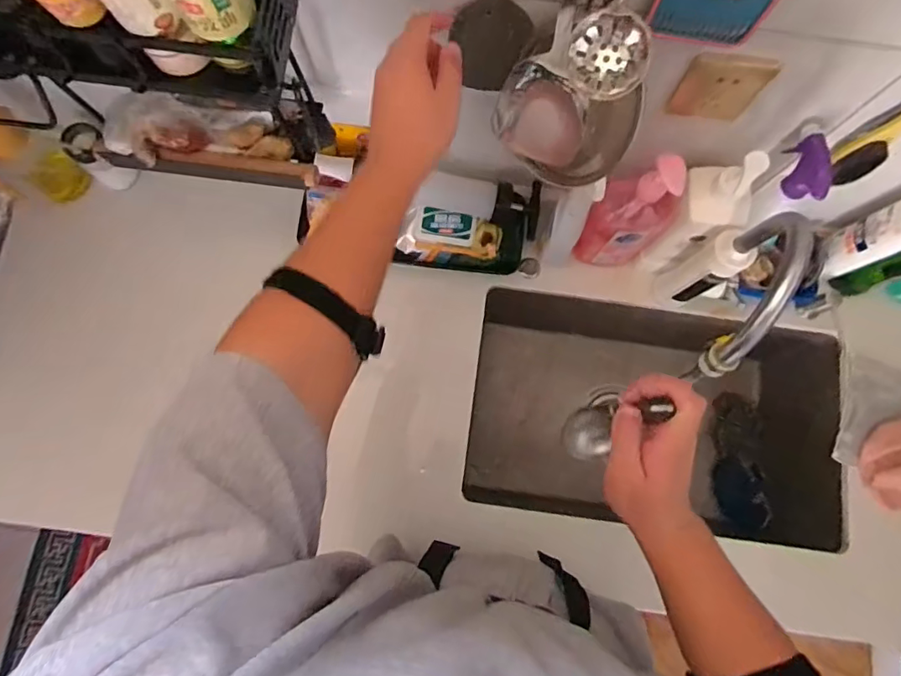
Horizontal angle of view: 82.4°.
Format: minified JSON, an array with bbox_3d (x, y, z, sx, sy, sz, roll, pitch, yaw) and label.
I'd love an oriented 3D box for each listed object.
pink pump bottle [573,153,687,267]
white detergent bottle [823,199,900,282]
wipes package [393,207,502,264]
[{"bbox_3d":[0.255,-0.171,0.729,0.093,0.231,0.059,6,79,0],"label":"pink pump bottle"},{"bbox_3d":[0.609,-0.146,0.719,0.056,0.186,0.069,-24,80,-5],"label":"white detergent bottle"},{"bbox_3d":[0.002,-0.161,0.818,0.150,0.027,0.080,9,79,1],"label":"wipes package"}]

